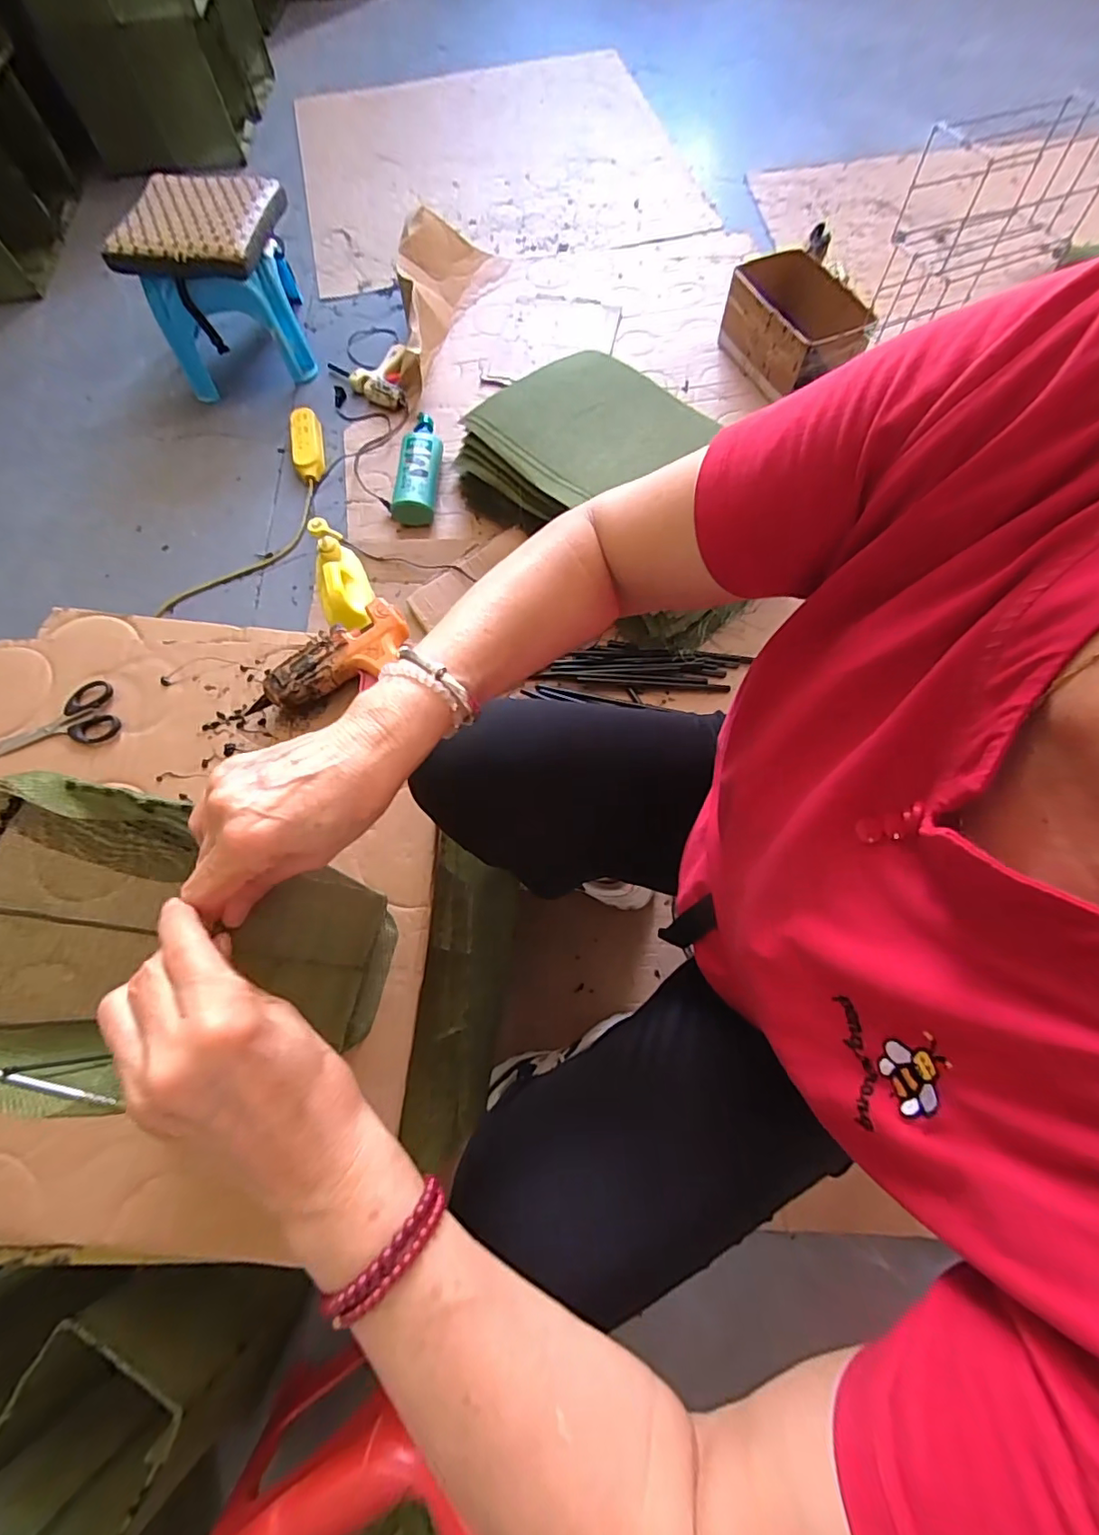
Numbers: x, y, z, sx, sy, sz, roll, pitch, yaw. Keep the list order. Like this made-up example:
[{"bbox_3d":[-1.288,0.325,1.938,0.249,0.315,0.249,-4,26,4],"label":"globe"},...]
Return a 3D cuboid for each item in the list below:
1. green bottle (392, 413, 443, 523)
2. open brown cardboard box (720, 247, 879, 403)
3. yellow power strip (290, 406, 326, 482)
[{"bbox_3d":[-0.270,-0.635,1.131,0.084,0.066,0.283,2,70,2],"label":"green bottle"},{"bbox_3d":[0.527,-0.933,1.186,0.201,0.177,0.277,-23,71,-7],"label":"open brown cardboard box"},{"bbox_3d":[-0.529,-0.706,1.193,0.065,0.047,0.203,-12,70,-3],"label":"yellow power strip"}]

